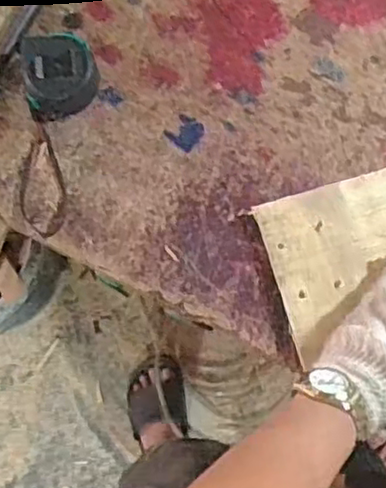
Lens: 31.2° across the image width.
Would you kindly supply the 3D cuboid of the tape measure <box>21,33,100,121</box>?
[{"bbox_3d":[-0.112,-0.144,0.579,0.059,0.043,0.066,-3,80,1],"label":"tape measure"}]

